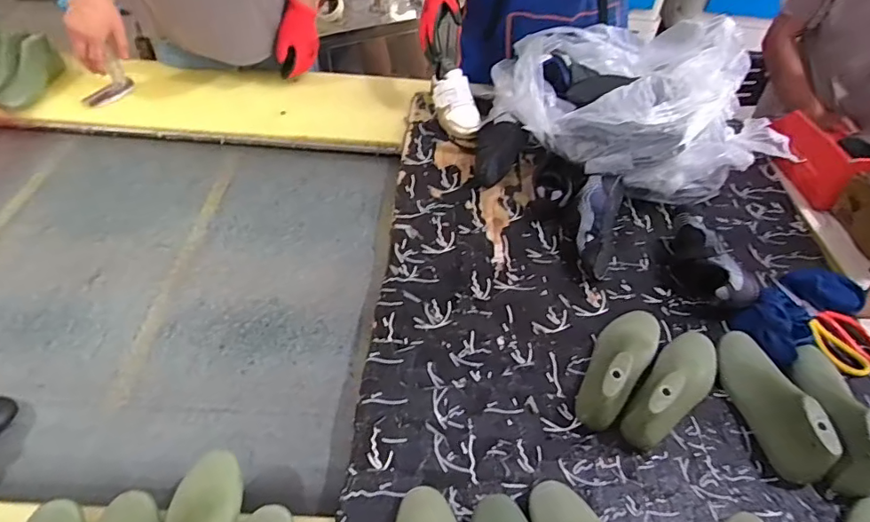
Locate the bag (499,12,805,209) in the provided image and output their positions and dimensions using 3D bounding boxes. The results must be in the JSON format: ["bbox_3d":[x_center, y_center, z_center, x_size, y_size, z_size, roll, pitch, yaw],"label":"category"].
[{"bbox_3d":[0.369,-0.331,1.039,0.433,0.200,0.465,-11,50,-15],"label":"bag"}]

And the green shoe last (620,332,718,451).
[{"bbox_3d":[0.333,0.158,0.700,0.215,0.083,0.076,-33,59,-30],"label":"green shoe last"}]

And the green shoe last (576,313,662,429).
[{"bbox_3d":[0.264,0.131,0.728,0.077,0.087,0.216,32,52,21],"label":"green shoe last"}]

